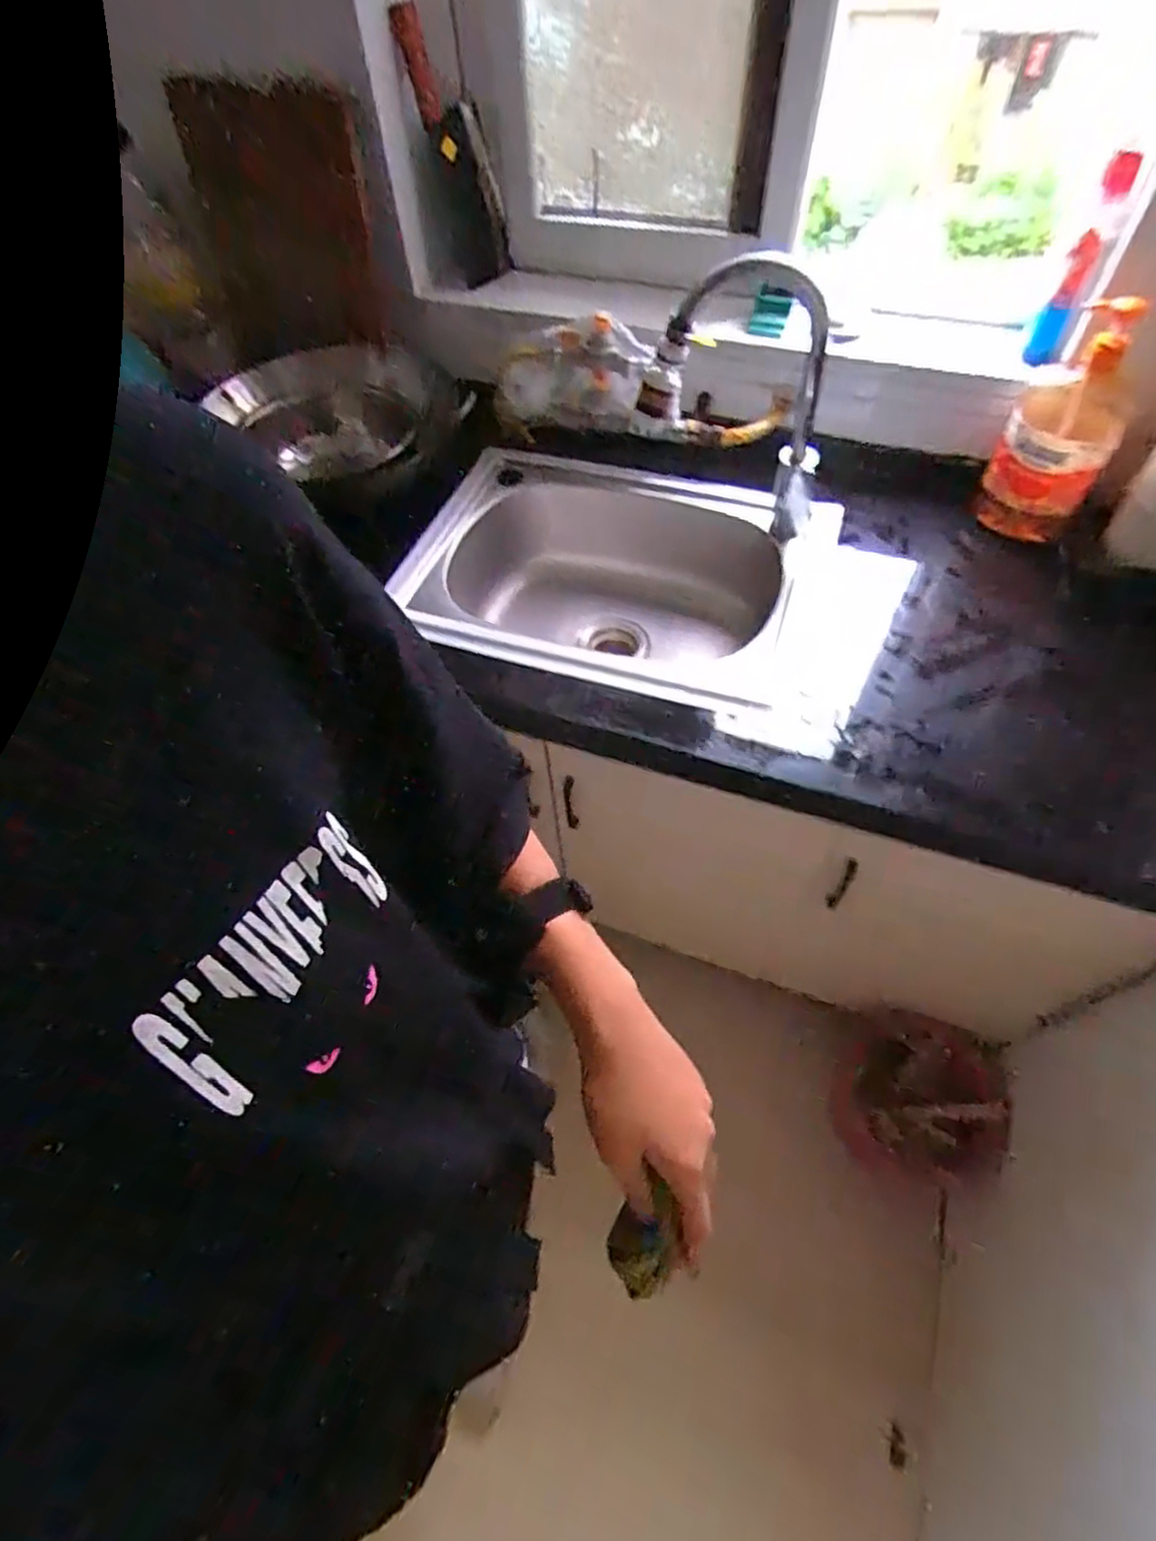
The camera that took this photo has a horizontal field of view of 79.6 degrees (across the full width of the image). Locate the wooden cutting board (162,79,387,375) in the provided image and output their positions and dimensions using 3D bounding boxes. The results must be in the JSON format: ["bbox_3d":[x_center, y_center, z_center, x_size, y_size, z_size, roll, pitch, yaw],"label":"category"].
[{"bbox_3d":[-0.396,-0.731,0.942,0.218,0.287,0.022,0,37,2],"label":"wooden cutting board"}]

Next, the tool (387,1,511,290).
[{"bbox_3d":[-0.159,-0.824,0.943,0.106,0.291,0.047,-10,56,-3],"label":"tool"}]

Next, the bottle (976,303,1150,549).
[{"bbox_3d":[0.580,-0.409,0.828,0.117,0.253,0.100,24,61,19],"label":"bottle"}]

